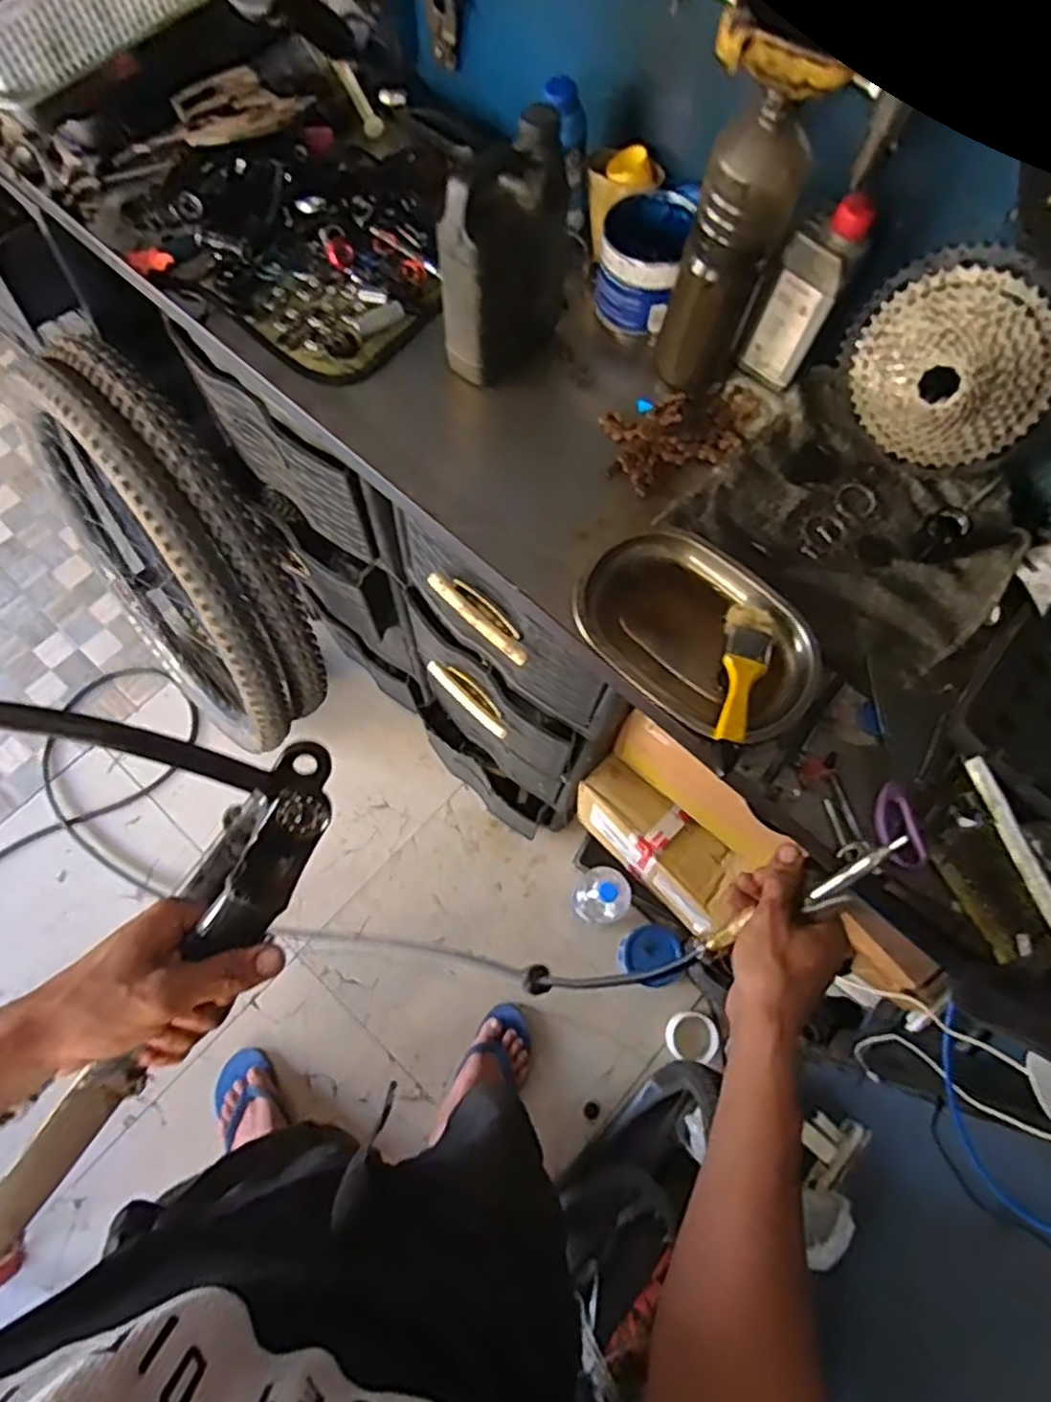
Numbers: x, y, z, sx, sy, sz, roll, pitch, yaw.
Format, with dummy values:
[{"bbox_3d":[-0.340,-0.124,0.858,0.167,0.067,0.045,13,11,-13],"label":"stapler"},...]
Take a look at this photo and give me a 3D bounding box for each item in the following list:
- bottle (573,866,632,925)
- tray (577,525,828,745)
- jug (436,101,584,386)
[{"bbox_3d":[0.126,0.341,1.246,0.099,0.328,0.087,-16,72,-8],"label":"bottle"},{"bbox_3d":[0.158,-0.057,0.636,0.149,0.028,0.202,-42,77,-16],"label":"tray"},{"bbox_3d":[-0.018,-0.397,0.658,0.072,0.180,0.136,36,72,10],"label":"jug"}]

